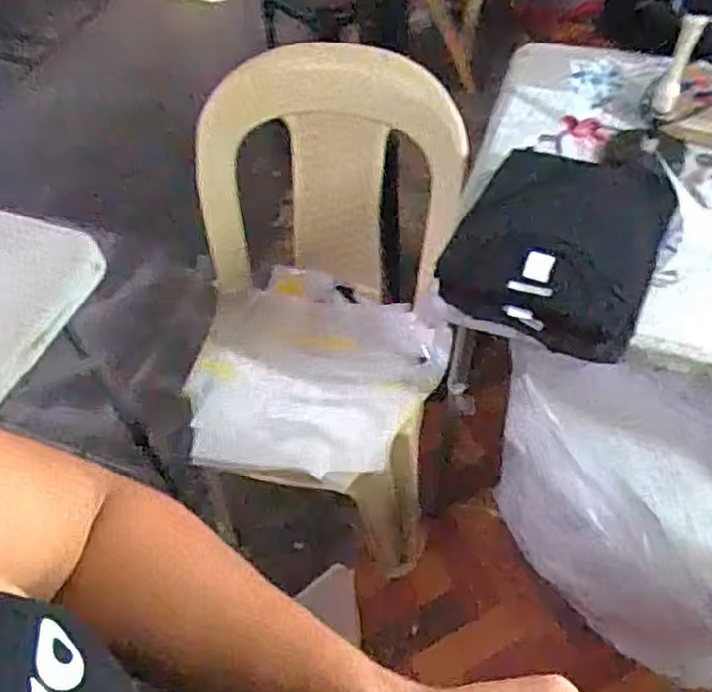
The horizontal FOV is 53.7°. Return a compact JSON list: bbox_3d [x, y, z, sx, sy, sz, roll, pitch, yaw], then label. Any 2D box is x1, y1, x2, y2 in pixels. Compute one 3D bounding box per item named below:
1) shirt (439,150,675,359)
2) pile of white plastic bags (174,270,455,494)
[{"bbox_3d":[0.253,-0.142,0.872,0.236,0.064,0.316,21,57,17],"label":"shirt"},{"bbox_3d":[-0.071,0.052,1.197,0.416,0.085,0.389,-1,53,2],"label":"pile of white plastic bags"}]

